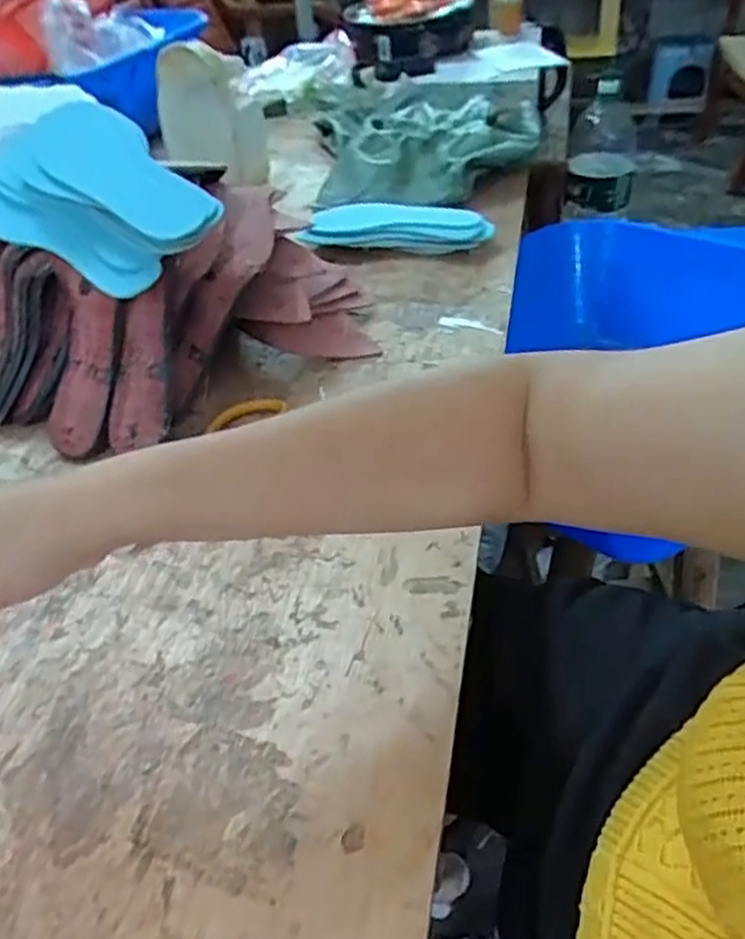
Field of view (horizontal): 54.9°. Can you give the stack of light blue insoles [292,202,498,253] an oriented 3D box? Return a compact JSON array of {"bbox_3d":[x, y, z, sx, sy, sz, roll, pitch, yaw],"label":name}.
[{"bbox_3d":[0.026,-0.297,0.897,0.243,0.042,0.069,8,44,16],"label":"stack of light blue insoles"}]

